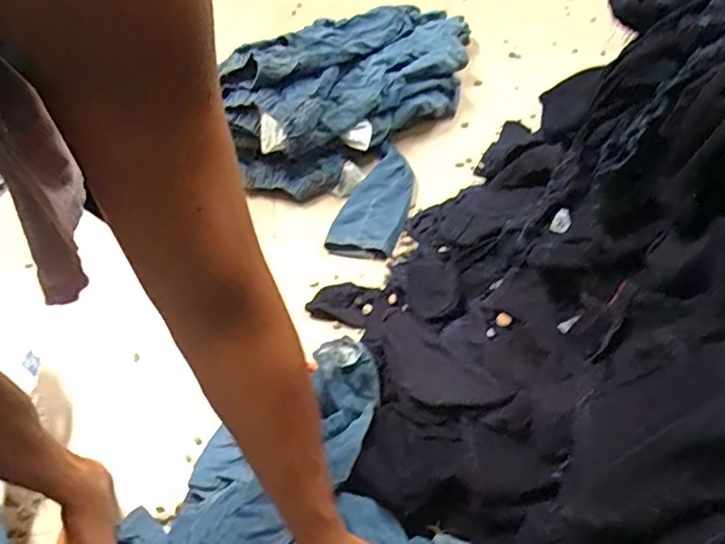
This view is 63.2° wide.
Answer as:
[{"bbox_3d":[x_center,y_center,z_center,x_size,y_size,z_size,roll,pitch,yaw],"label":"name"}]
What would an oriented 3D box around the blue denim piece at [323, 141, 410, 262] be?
[{"bbox_3d":[0.048,-0.173,1.375,0.149,0.038,0.369,15,52,18],"label":"blue denim piece"}]

